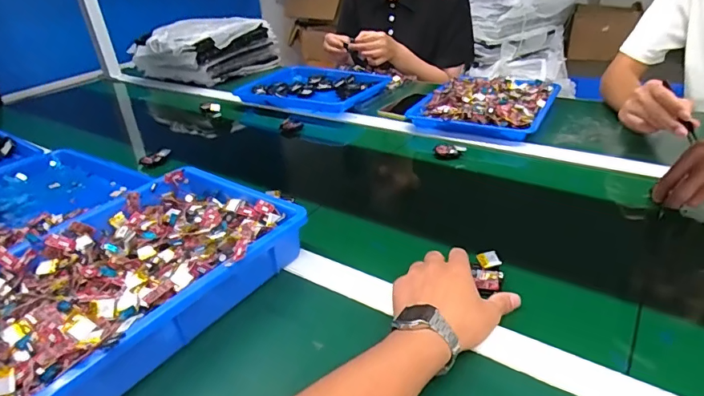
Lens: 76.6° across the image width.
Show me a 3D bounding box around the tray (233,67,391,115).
[{"bbox_3d":[-0.096,-0.264,1.103,0.324,0.052,0.231,11,35,26],"label":"tray"}]

